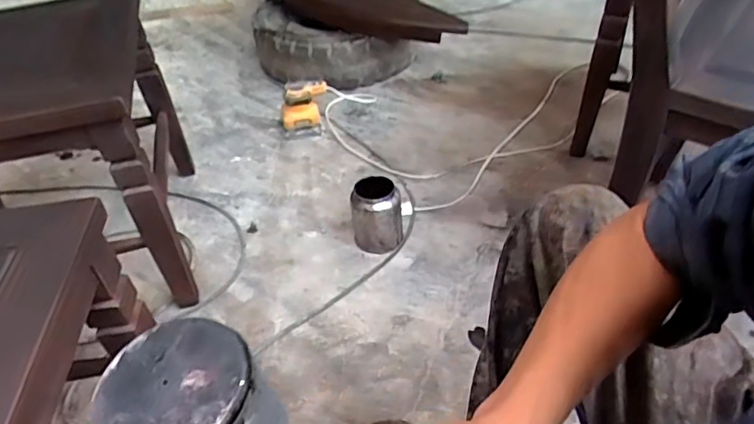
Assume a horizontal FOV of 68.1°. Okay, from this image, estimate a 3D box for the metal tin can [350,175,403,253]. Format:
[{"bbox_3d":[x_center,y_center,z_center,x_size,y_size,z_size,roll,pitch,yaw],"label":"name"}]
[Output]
[{"bbox_3d":[0.000,0.004,1.150,0.100,0.141,0.089,-4,42,1],"label":"metal tin can"}]

